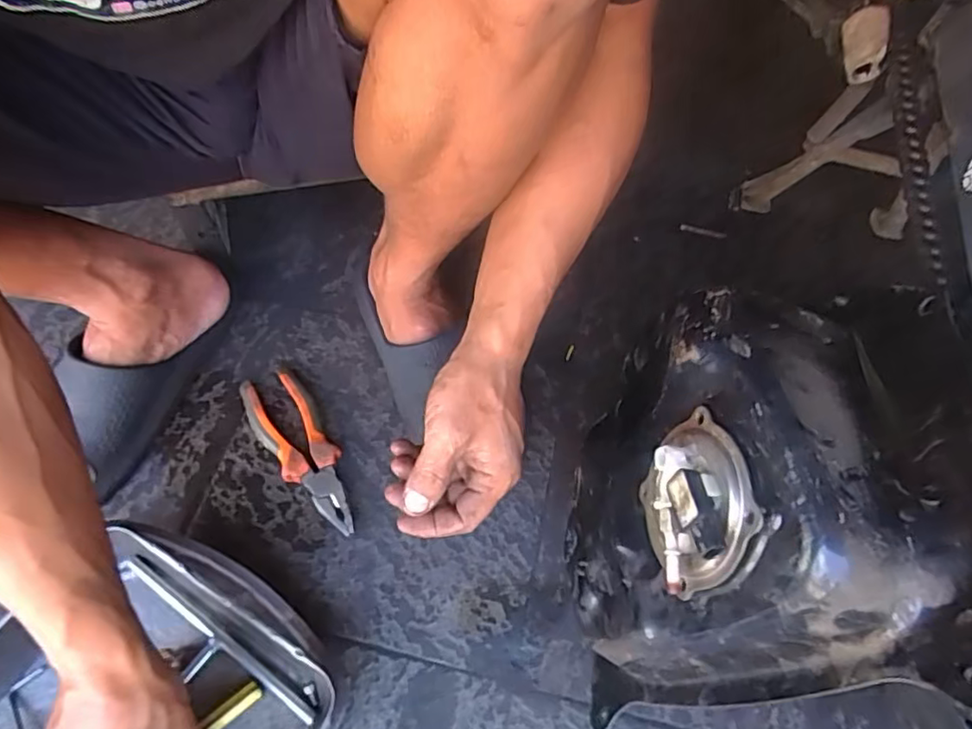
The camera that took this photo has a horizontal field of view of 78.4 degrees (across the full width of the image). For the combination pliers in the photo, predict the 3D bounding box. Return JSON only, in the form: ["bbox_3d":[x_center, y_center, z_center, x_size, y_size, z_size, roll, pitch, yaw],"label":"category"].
[{"bbox_3d":[-0.167,0.078,0.544,0.057,0.022,0.174,-27,65,-19],"label":"combination pliers"}]

